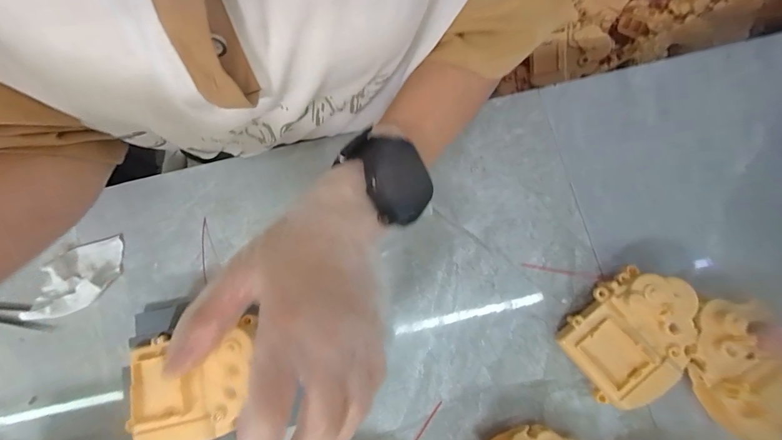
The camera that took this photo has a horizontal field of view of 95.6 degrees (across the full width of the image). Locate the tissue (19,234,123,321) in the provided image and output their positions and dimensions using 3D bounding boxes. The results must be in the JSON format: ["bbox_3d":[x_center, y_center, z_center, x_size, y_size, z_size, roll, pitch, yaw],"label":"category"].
[{"bbox_3d":[-0.269,0.048,0.303,0.069,0.017,0.057,-14,78,-2],"label":"tissue"}]

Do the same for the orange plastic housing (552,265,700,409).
[{"bbox_3d":[0.183,0.087,0.273,0.095,0.038,0.076,-34,79,-6],"label":"orange plastic housing"}]

